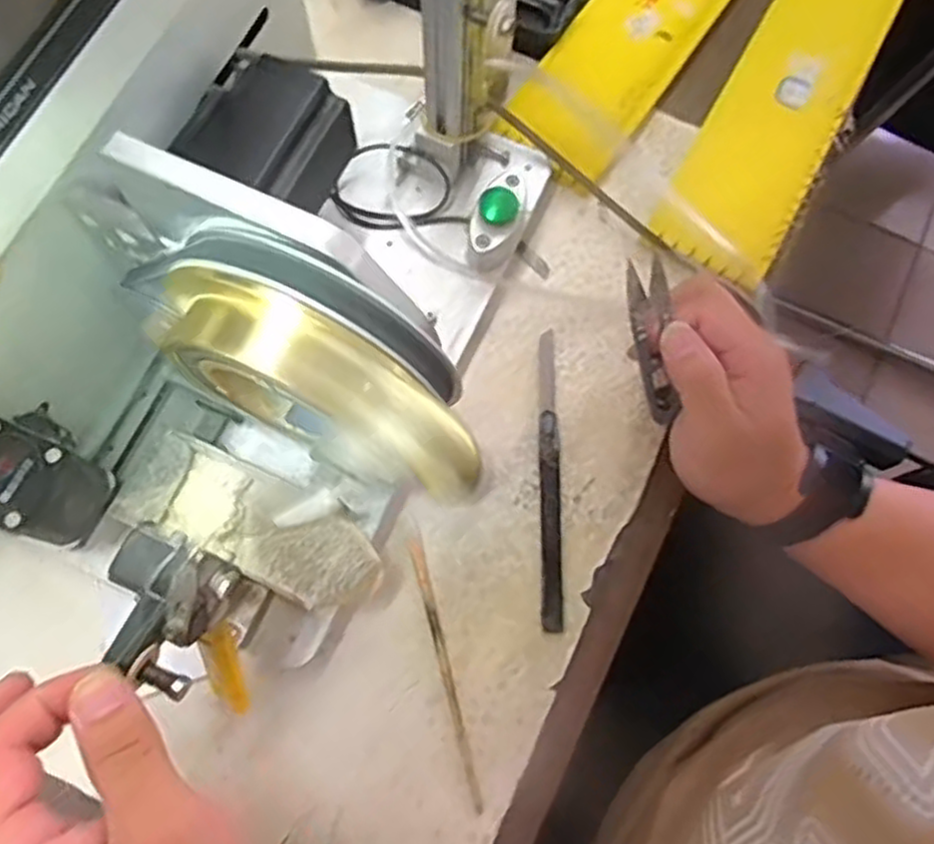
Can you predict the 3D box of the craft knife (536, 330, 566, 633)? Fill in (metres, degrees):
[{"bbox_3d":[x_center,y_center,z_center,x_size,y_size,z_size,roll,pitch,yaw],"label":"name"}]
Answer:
[{"bbox_3d":[0.049,0.030,0.442,0.014,0.009,0.177,1,74,-1],"label":"craft knife"}]

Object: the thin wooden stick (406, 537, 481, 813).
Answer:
[{"bbox_3d":[-0.012,0.135,0.410,0.007,0.004,0.145,-14,75,-6],"label":"thin wooden stick"}]

